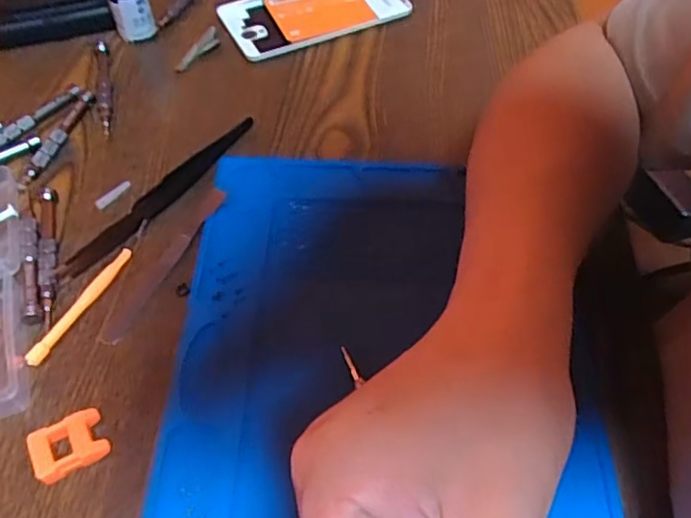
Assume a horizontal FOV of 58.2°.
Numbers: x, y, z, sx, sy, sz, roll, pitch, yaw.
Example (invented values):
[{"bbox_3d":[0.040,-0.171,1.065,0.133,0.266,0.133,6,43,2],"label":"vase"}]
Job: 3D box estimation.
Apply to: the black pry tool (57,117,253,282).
[{"bbox_3d":[-0.119,-0.045,0.408,0.015,0.010,0.164,34,61,20],"label":"black pry tool"}]

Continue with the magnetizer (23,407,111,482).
[{"bbox_3d":[-0.138,0.094,0.311,0.034,0.013,0.027,-23,58,-16],"label":"magnetizer"}]

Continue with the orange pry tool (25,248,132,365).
[{"bbox_3d":[-0.154,0.026,0.362,0.009,0.006,0.084,23,57,14],"label":"orange pry tool"}]

